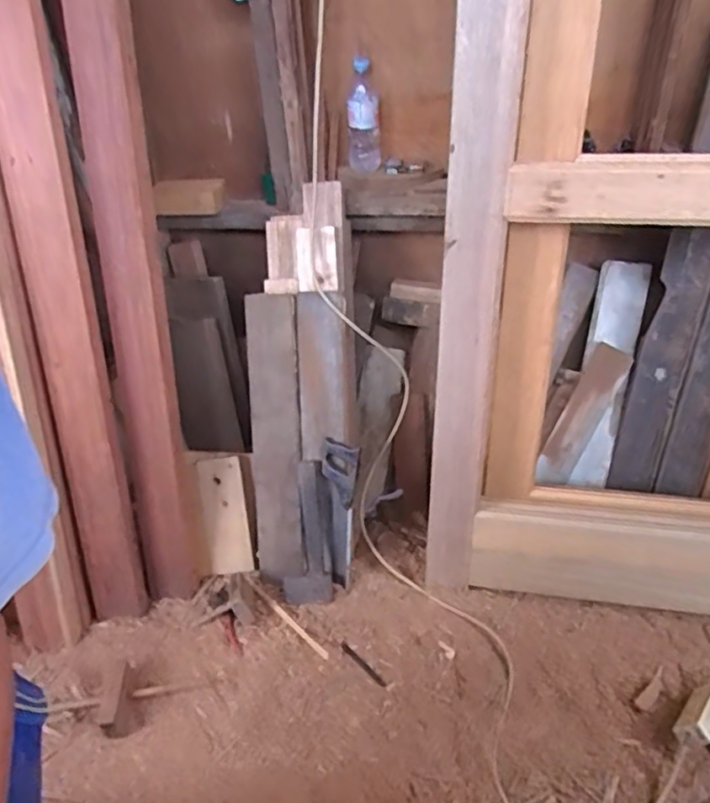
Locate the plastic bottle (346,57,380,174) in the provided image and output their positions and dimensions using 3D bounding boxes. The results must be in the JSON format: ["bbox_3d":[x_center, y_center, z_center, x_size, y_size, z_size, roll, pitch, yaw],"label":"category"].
[{"bbox_3d":[0.014,-0.658,1.431,0.078,0.227,0.071,-2,37,3],"label":"plastic bottle"}]

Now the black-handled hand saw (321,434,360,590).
[{"bbox_3d":[-0.034,0.256,1.427,0.077,0.331,0.032,2,9,8],"label":"black-handled hand saw"}]

